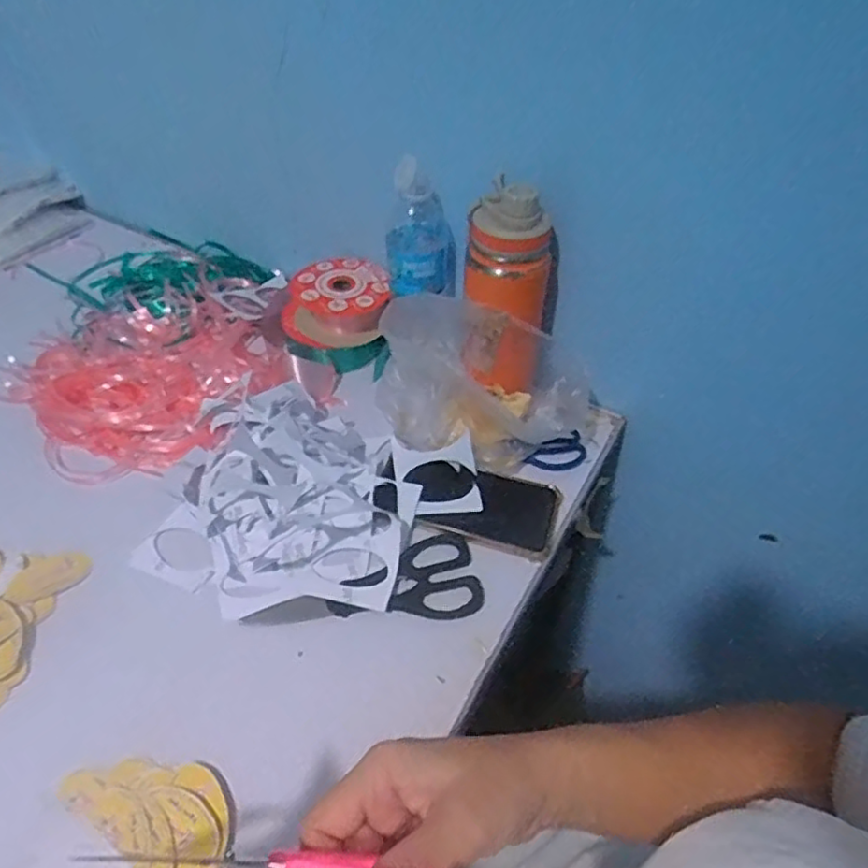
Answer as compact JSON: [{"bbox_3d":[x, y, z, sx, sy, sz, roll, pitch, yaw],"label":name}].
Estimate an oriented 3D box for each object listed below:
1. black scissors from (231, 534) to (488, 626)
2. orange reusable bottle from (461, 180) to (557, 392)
[{"bbox_3d":[-0.056,0.131,0.532,0.189,0.013,0.076,-11,48,-10],"label":"black scissors"},{"bbox_3d":[0.066,-0.130,0.586,0.077,0.177,0.072,10,49,7],"label":"orange reusable bottle"}]

